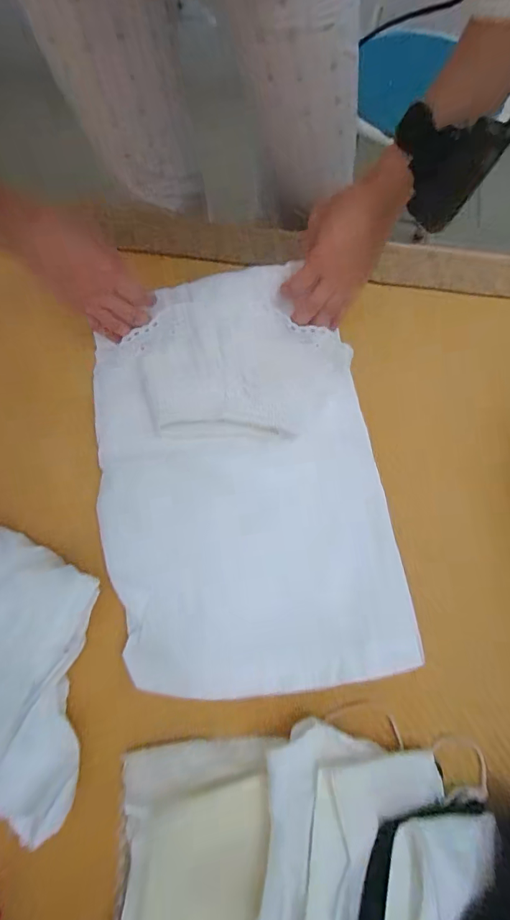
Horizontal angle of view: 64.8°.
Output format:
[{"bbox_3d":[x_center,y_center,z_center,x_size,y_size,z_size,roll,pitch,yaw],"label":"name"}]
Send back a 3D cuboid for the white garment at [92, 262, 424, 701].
[{"bbox_3d":[-0.019,0.003,0.407,0.273,0.031,0.411,-10,77,-1],"label":"white garment"}]

